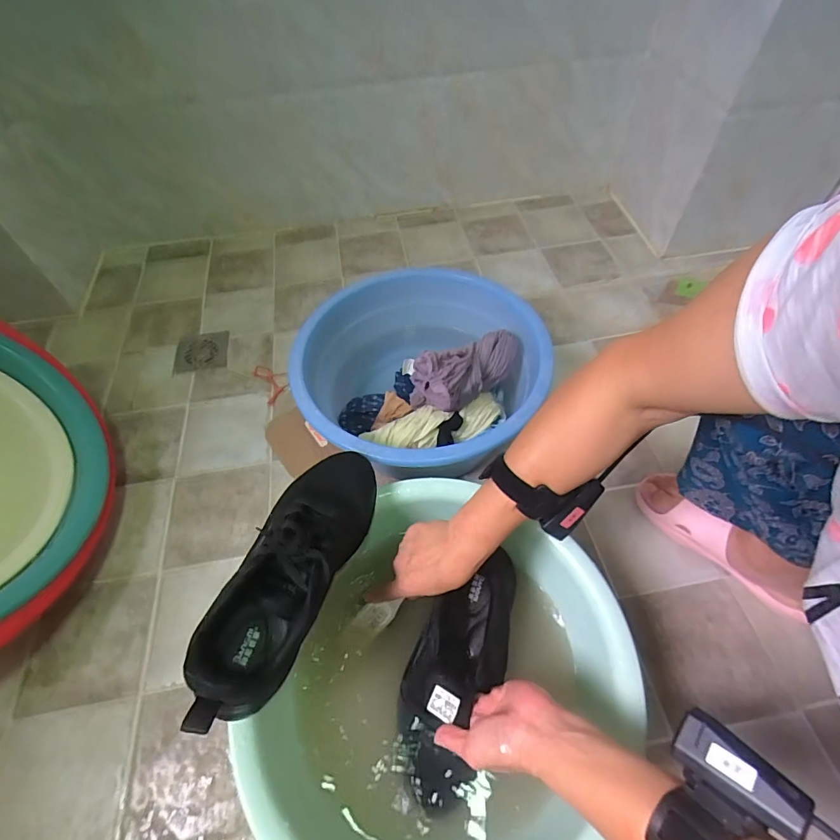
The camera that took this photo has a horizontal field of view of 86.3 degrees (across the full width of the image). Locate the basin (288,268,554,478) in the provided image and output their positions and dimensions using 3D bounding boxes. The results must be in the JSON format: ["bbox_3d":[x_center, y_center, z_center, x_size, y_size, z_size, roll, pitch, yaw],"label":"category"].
[{"bbox_3d":[-0.001,-0.069,0.680,0.355,0.159,0.355,0,54,1],"label":"basin"}]

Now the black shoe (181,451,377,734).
[{"bbox_3d":[-0.124,0.140,0.443,0.099,0.093,0.281,12,55,9],"label":"black shoe"}]

